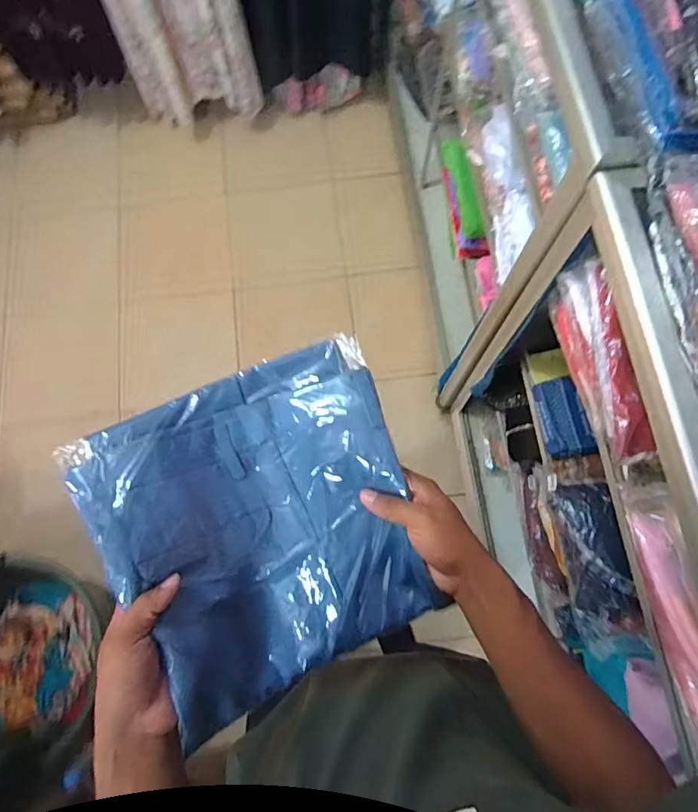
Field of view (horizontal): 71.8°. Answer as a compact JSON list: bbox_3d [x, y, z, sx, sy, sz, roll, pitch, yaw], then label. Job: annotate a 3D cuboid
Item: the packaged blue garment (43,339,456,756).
[{"bbox_3d":[-0.075,0.110,0.457,0.272,0.058,0.286,-23,86,-14],"label":"packaged blue garment"}]

